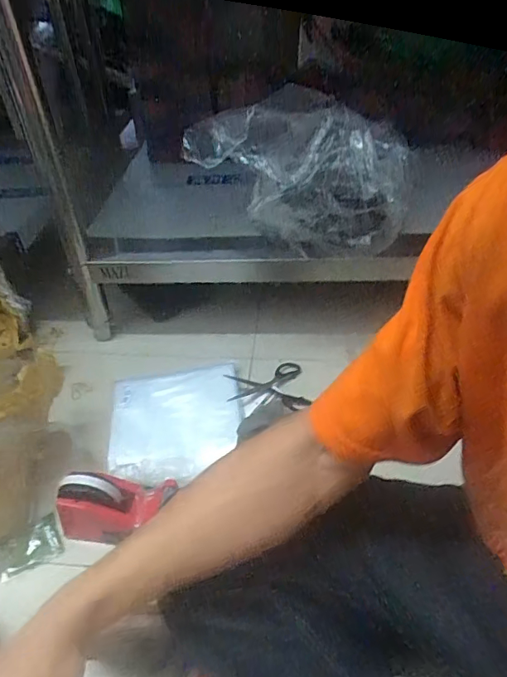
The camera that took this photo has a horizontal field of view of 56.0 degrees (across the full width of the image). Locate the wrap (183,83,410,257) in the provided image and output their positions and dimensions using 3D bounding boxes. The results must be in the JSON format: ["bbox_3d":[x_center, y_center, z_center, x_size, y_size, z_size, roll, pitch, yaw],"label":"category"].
[{"bbox_3d":[0.068,-0.216,0.689,0.313,0.232,0.063,-3,40,1],"label":"wrap"}]

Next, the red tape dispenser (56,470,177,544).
[{"bbox_3d":[-0.173,0.213,0.614,0.150,0.099,0.056,4,41,9],"label":"red tape dispenser"}]

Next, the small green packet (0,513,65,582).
[{"bbox_3d":[-0.298,0.269,0.625,0.082,0.016,0.060,-21,43,-19],"label":"small green packet"}]

